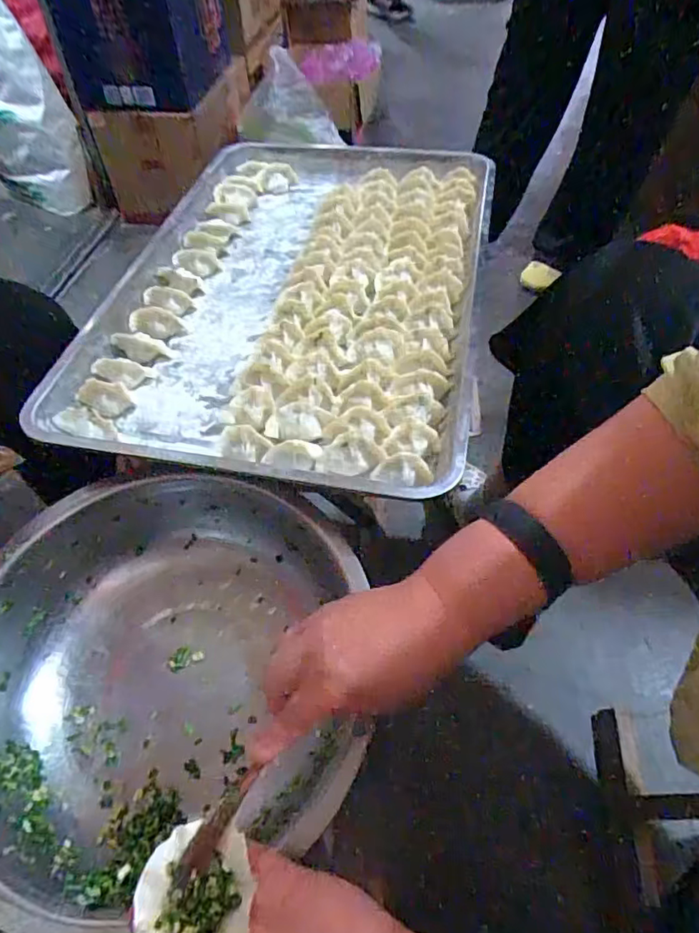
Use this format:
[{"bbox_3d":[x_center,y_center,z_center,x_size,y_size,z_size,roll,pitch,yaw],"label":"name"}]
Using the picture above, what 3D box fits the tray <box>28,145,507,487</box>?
[{"bbox_3d":[-0.058,-0.207,0.646,0.397,0.075,0.569,8,52,8],"label":"tray"}]

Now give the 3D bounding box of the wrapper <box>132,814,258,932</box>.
[{"bbox_3d":[-0.089,0.236,0.318,0.062,0.019,0.064,-15,52,-11],"label":"wrapper"}]

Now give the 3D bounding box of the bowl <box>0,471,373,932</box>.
[{"bbox_3d":[-0.159,0.178,0.474,0.303,0.125,0.331,5,51,5],"label":"bowl"}]

